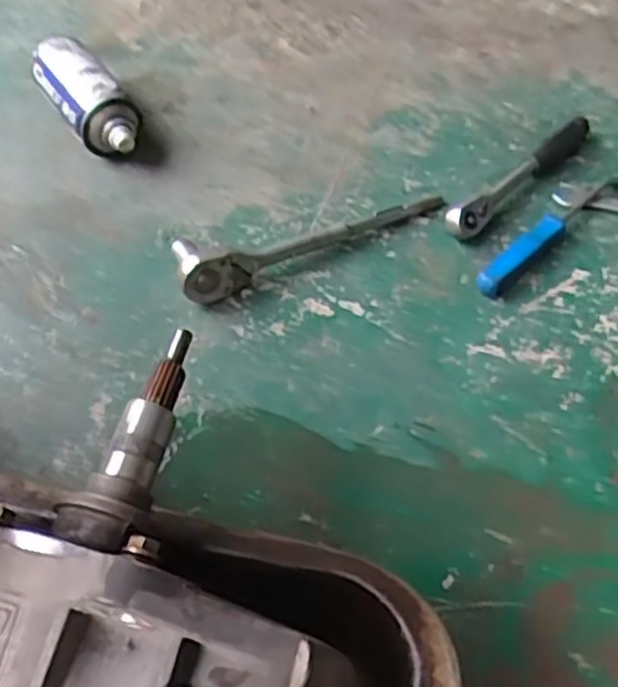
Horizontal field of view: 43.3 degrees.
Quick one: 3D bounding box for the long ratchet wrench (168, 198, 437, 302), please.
[{"bbox_3d":[0.007,-0.097,0.661,0.243,0.036,0.066,-18,53,-11],"label":"long ratchet wrench"}]

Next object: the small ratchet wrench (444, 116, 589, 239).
[{"bbox_3d":[0.193,-0.153,0.699,0.026,0.029,0.196,37,62,27],"label":"small ratchet wrench"}]

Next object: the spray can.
[{"bbox_3d":[-0.216,-0.236,0.763,0.062,0.067,0.156,-30,56,-20],"label":"spray can"}]

